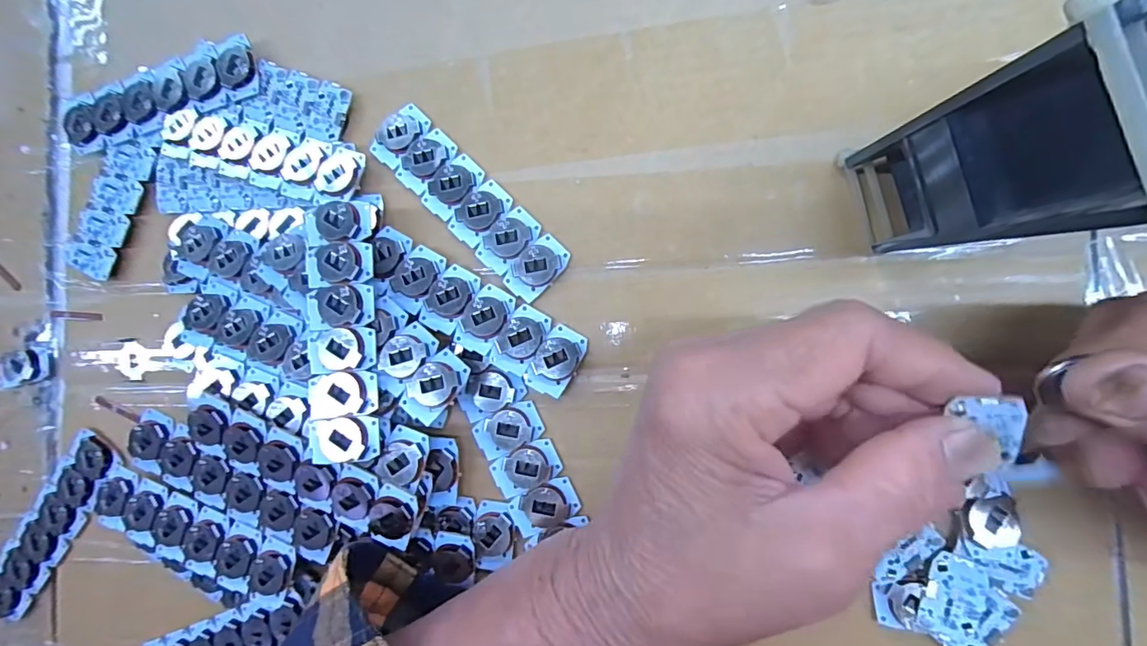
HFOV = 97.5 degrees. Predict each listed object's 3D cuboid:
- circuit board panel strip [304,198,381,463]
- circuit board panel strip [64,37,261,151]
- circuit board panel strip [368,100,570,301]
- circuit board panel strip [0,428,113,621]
[{"bbox_3d":[-0.098,0.001,0.208,0.031,0.012,0.108,-6,88,9],"label":"circuit board panel strip"},{"bbox_3d":[-0.205,-0.113,0.249,0.108,0.006,0.029,-14,87,8],"label":"circuit board panel strip"},{"bbox_3d":[-0.048,-0.055,0.227,0.105,0.005,0.028,44,95,7],"label":"circuit board panel strip"},{"bbox_3d":[-0.268,0.103,0.257,0.026,0.011,0.102,33,94,8],"label":"circuit board panel strip"}]

